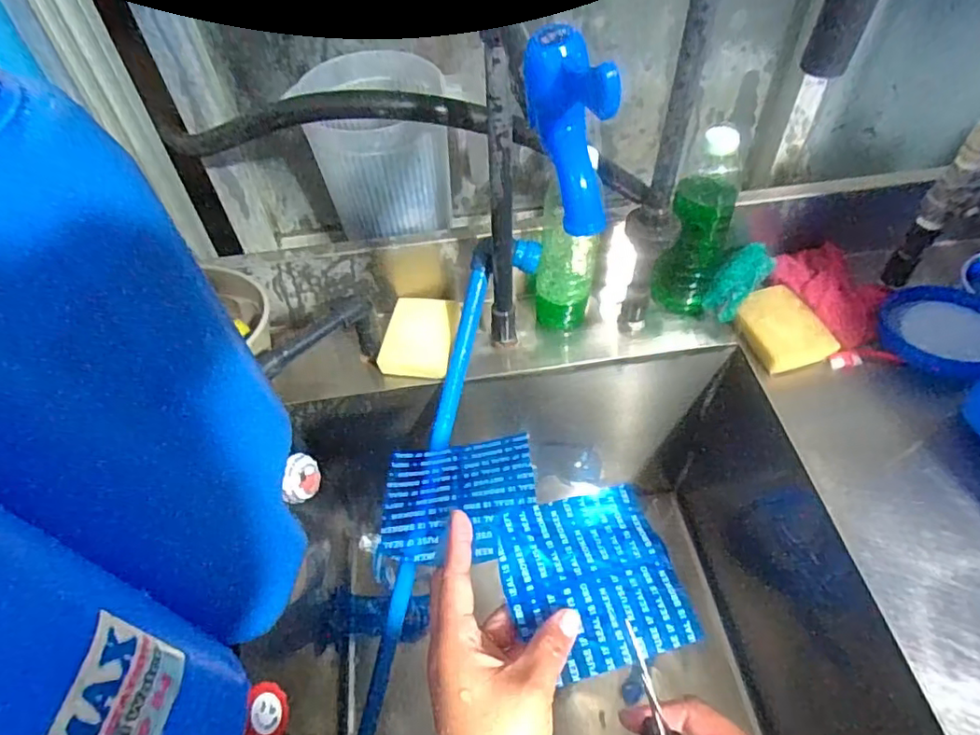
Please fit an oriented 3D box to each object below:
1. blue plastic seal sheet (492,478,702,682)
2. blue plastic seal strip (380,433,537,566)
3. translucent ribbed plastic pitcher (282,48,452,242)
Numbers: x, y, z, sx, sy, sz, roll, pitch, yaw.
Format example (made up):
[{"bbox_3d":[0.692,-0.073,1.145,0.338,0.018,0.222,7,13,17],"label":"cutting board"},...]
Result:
[{"bbox_3d":[0.060,0.122,0.342,0.099,0.018,0.097,-13,51,-12],"label":"blue plastic seal sheet"},{"bbox_3d":[-0.020,0.085,0.382,0.096,0.025,0.091,-2,50,-2],"label":"blue plastic seal strip"},{"bbox_3d":[-0.109,-0.223,0.618,0.127,0.163,0.112,-8,50,-8],"label":"translucent ribbed plastic pitcher"}]

